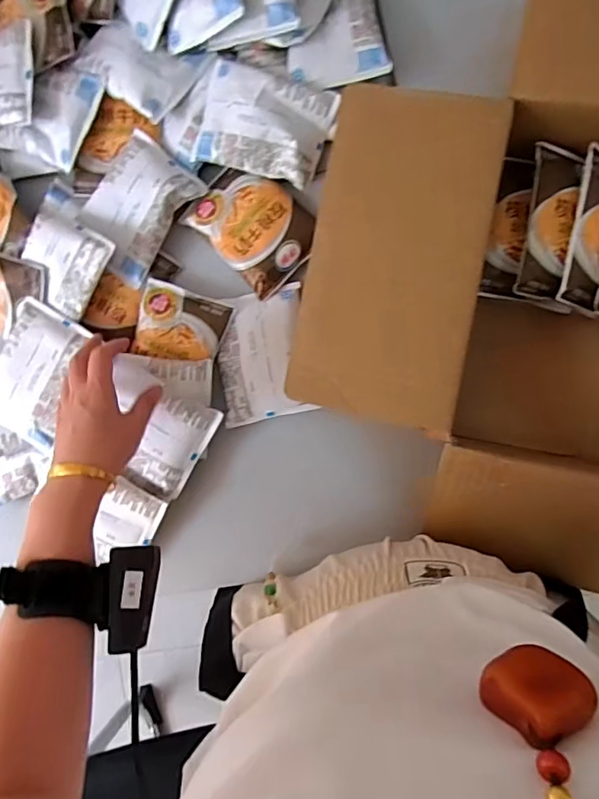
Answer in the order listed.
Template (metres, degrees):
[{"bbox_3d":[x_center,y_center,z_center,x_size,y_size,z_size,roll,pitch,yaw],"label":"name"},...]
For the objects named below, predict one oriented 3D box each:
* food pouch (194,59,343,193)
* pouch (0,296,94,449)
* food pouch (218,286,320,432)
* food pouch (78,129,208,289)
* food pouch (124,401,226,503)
[{"bbox_3d":[-0.035,-0.266,0.508,0.123,0.031,0.087,18,90,8],"label":"food pouch"},{"bbox_3d":[-0.266,-0.028,0.523,0.084,0.015,0.126,24,91,8],"label":"pouch"},{"bbox_3d":[-0.038,-0.044,0.520,0.088,0.010,0.127,-8,87,7],"label":"food pouch"},{"bbox_3d":[-0.166,-0.194,0.524,0.103,0.016,0.123,44,94,7],"label":"food pouch"},{"bbox_3d":[-0.124,0.047,0.509,0.054,0.020,0.107,29,102,-13],"label":"food pouch"}]

